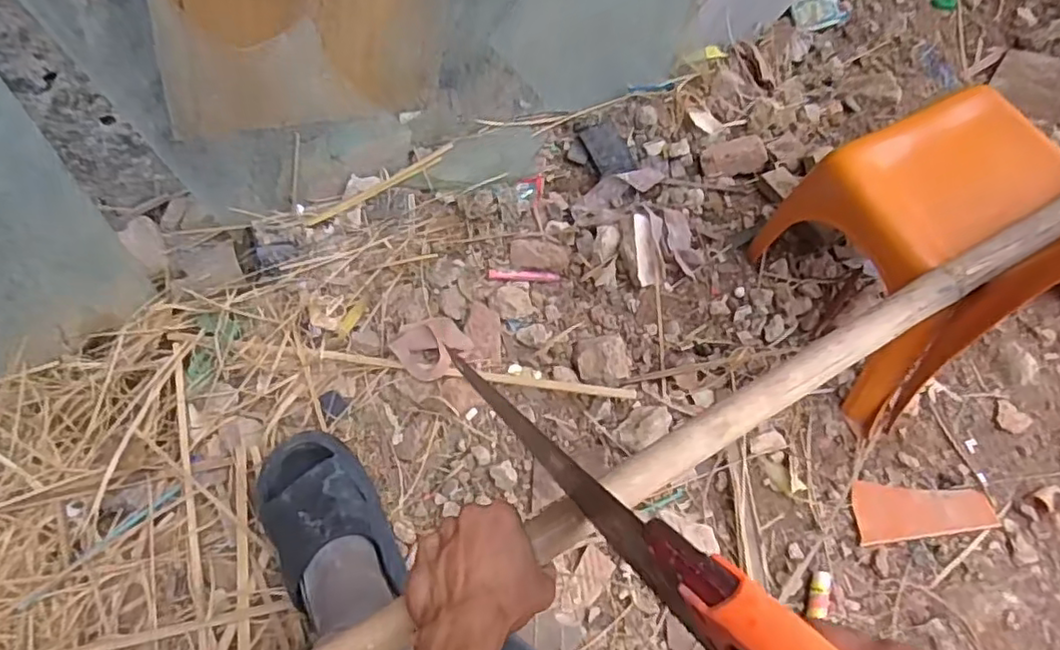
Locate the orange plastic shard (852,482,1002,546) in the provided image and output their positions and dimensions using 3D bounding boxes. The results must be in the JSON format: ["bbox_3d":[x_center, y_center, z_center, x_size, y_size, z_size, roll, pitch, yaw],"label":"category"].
[{"bbox_3d":[0.454,0.216,0.723,0.148,0.013,0.066,-2,63,5],"label":"orange plastic shard"}]

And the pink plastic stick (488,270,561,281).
[{"bbox_3d":[-0.007,-0.070,0.892,0.102,0.012,0.013,1,64,-11],"label":"pink plastic stick"}]

